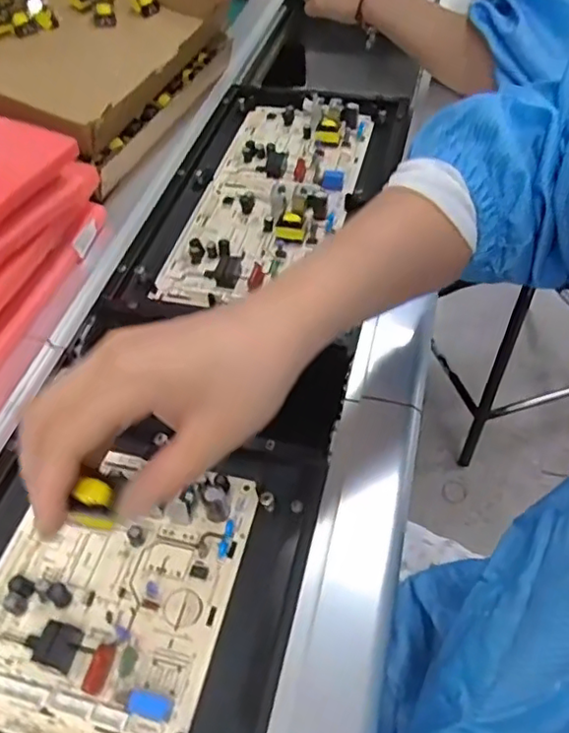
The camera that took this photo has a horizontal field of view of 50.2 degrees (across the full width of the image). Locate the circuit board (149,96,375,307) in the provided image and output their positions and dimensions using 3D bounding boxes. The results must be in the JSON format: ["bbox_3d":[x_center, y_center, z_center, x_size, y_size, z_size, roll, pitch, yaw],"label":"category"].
[{"bbox_3d":[-0.009,-0.154,0.529,0.127,0.026,0.277,11,54,11],"label":"circuit board"}]

